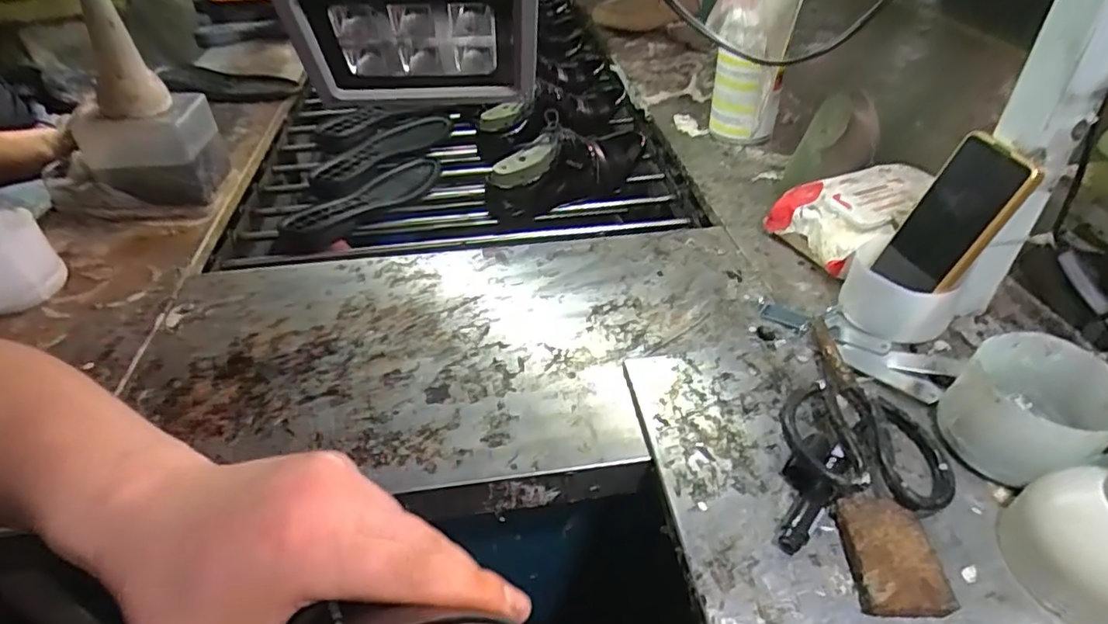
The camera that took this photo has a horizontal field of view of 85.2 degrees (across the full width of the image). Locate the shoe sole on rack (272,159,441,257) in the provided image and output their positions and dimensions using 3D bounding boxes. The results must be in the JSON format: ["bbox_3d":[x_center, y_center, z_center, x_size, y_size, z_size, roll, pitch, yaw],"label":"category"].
[{"bbox_3d":[-0.253,-0.147,0.823,0.089,0.032,0.256,25,47,28],"label":"shoe sole on rack"}]

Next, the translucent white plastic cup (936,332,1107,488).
[{"bbox_3d":[0.323,0.067,0.411,0.104,0.064,0.083,-29,47,-28],"label":"translucent white plastic cup"}]

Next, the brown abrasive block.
[{"bbox_3d":[0.203,0.147,0.366,0.048,0.015,0.070,1,41,3],"label":"brown abrasive block"}]

